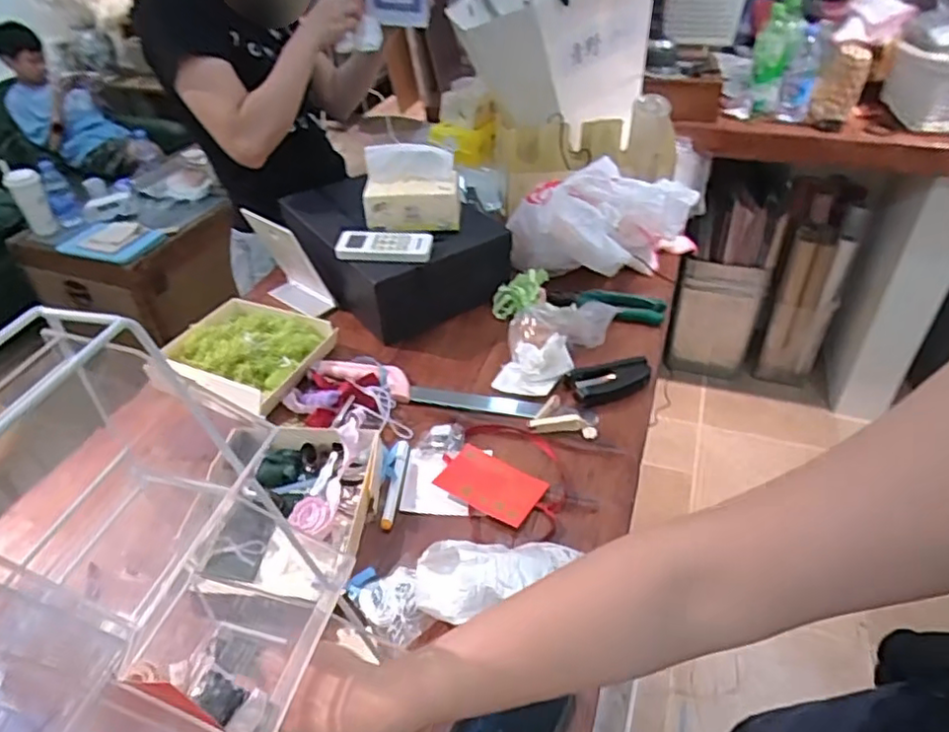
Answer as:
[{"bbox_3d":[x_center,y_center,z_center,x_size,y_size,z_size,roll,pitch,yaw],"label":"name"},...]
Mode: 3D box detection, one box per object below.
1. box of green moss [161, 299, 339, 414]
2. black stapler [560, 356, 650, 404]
[{"bbox_3d":[-0.325,-0.023,0.913,0.205,0.053,0.195,20,44,24],"label":"box of green moss"},{"bbox_3d":[0.180,0.021,0.861,0.114,0.032,0.054,-10,40,-9],"label":"black stapler"}]

